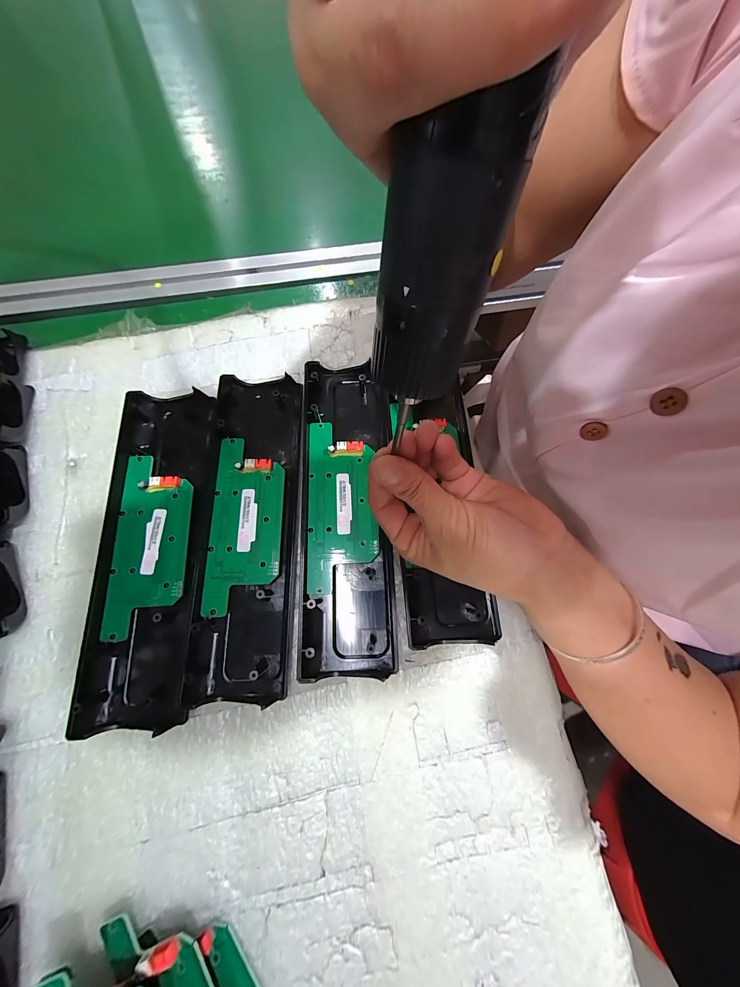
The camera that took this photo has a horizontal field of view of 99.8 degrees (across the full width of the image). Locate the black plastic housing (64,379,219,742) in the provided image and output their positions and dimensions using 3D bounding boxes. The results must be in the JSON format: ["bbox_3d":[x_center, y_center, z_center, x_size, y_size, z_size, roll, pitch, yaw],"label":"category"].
[{"bbox_3d":[-0.167,0.035,0.237,0.072,0.017,0.245,-2,74,-1],"label":"black plastic housing"}]

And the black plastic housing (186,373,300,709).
[{"bbox_3d":[-0.096,0.021,0.242,0.067,0.016,0.244,-1,74,-1],"label":"black plastic housing"}]

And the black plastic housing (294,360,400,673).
[{"bbox_3d":[-0.021,0.007,0.248,0.069,0.017,0.244,-2,74,-1],"label":"black plastic housing"}]

